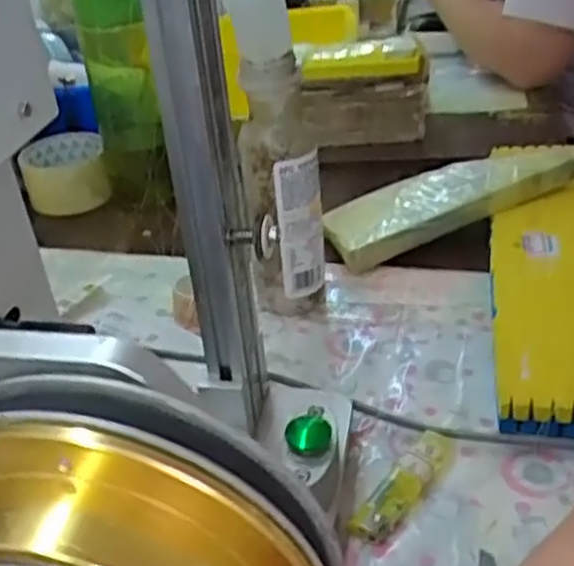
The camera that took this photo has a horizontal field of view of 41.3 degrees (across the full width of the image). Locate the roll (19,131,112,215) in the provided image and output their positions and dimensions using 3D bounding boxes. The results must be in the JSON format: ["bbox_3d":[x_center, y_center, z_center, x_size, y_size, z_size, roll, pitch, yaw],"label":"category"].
[{"bbox_3d":[-0.211,-0.108,0.728,0.078,0.049,0.084,-13,33,-11],"label":"roll"}]

